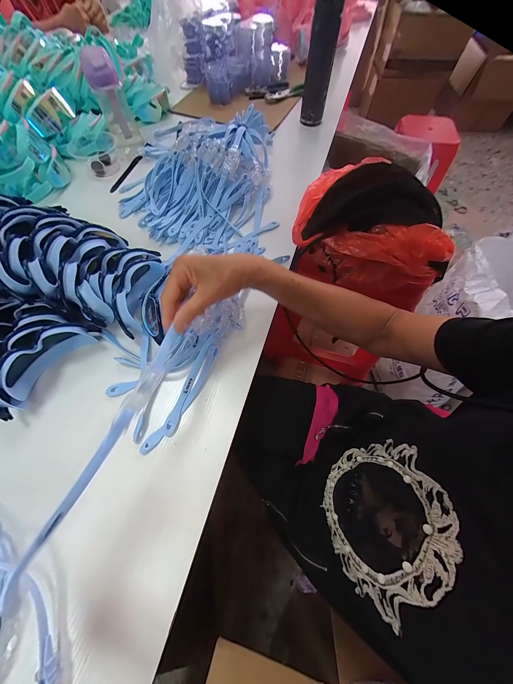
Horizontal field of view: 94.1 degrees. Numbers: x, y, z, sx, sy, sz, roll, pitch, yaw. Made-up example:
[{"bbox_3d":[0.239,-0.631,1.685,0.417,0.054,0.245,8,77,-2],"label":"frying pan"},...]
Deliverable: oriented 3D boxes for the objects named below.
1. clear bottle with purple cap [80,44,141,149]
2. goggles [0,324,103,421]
[{"bbox_3d":[-0.333,-0.555,0.560,0.065,0.166,0.069,-25,67,-11],"label":"clear bottle with purple cap"},{"bbox_3d":[-0.317,0.029,0.359,0.059,0.060,0.158,30,69,13],"label":"goggles"}]

